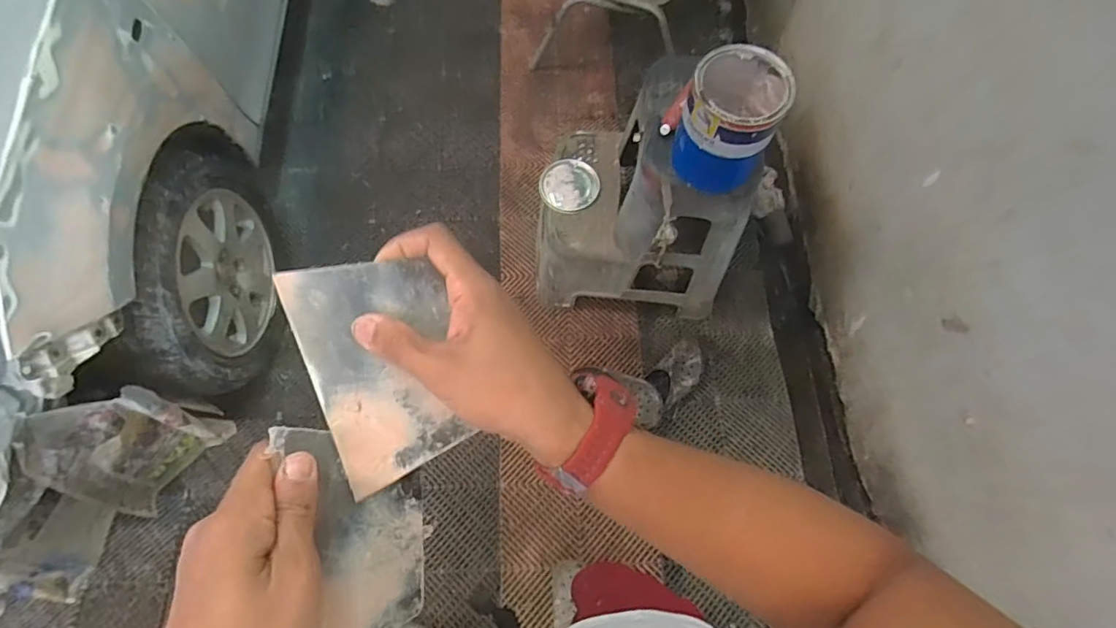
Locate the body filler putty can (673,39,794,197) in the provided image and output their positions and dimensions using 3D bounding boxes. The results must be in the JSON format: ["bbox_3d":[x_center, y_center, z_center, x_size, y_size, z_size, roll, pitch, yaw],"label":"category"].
[{"bbox_3d":[0.304,-0.343,0.985,0.156,0.213,0.155,0,69,0],"label":"body filler putty can"}]

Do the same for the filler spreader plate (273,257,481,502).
[{"bbox_3d":[-0.106,0.034,0.341,0.088,0.004,0.139,-18,98,-10],"label":"filler spreader plate"}]

